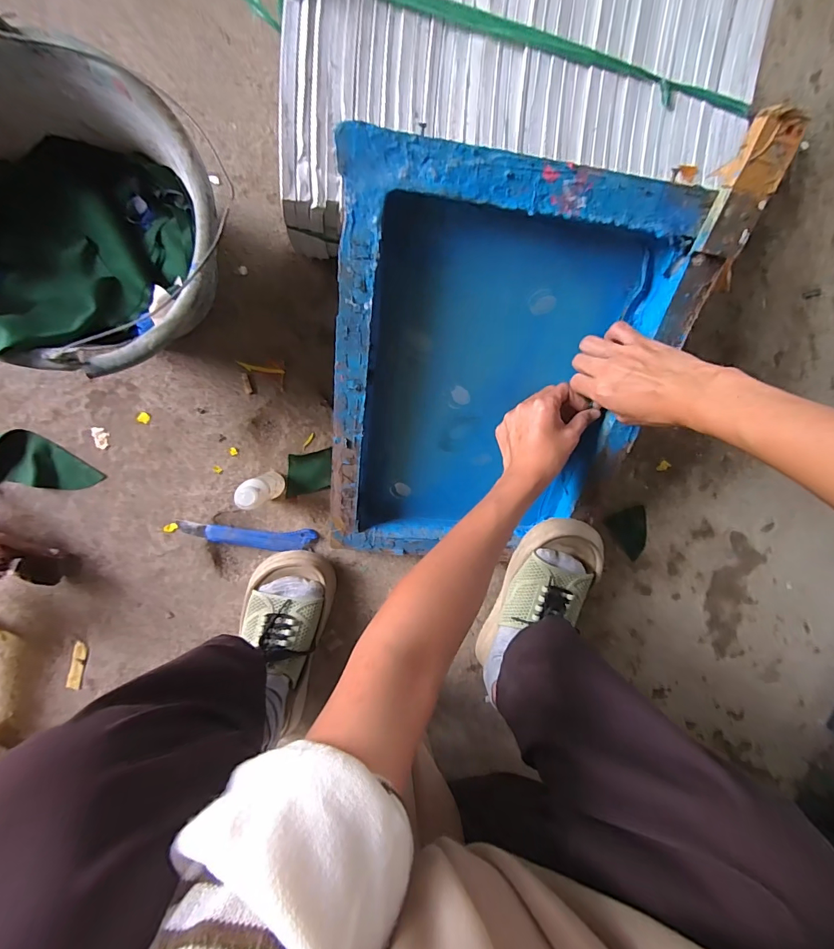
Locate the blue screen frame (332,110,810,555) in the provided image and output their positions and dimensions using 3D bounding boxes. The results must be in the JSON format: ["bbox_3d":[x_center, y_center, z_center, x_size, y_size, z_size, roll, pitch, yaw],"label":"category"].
[{"bbox_3d":[0.080,-0.081,0.419,0.312,0.052,0.415,6,127,-5],"label":"blue screen frame"}]

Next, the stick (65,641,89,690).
[{"bbox_3d":[-0.436,0.246,0.539,0.017,0.008,0.062,15,97,-6],"label":"stick"}]

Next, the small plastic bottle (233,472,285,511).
[{"bbox_3d":[-0.176,0.016,0.483,0.030,0.102,0.033,-36,99,2],"label":"small plastic bottle"}]

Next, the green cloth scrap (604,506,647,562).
[{"bbox_3d":[0.293,0.081,0.576,0.054,0.004,0.070,-22,99,-1],"label":"green cloth scrap"}]

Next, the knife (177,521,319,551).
[{"bbox_3d":[-0.213,0.079,0.531,0.168,0.012,0.028,4,98,-5],"label":"knife"}]

